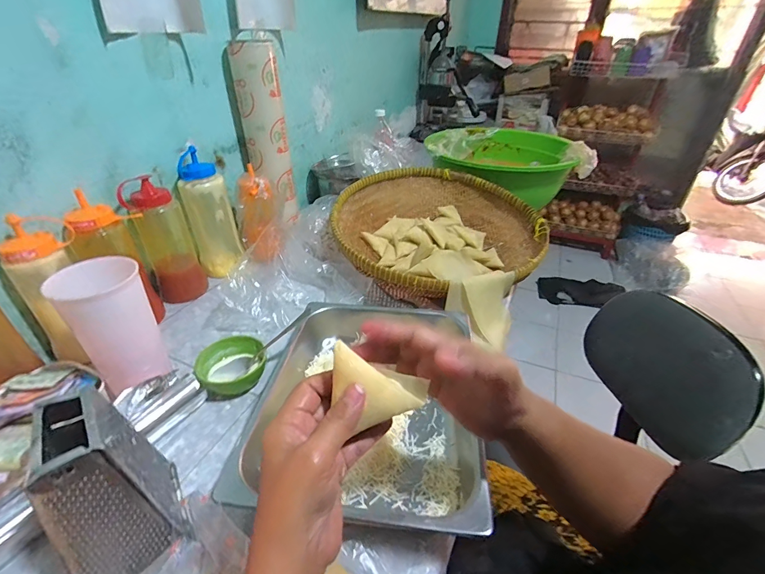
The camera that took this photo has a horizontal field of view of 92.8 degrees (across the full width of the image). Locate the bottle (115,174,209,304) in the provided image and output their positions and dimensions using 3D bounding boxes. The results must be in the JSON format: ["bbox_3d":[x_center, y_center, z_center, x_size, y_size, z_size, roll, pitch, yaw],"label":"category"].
[{"bbox_3d":[-0.385,-0.081,0.654,0.085,0.208,0.080,-18,39,-26],"label":"bottle"}]

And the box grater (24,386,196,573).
[{"bbox_3d":[-0.245,0.173,0.322,0.083,0.163,0.098,-23,41,-31],"label":"box grater"}]

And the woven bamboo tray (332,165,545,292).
[{"bbox_3d":[0.117,-0.120,0.777,0.430,0.116,0.426,14,36,19],"label":"woven bamboo tray"}]

